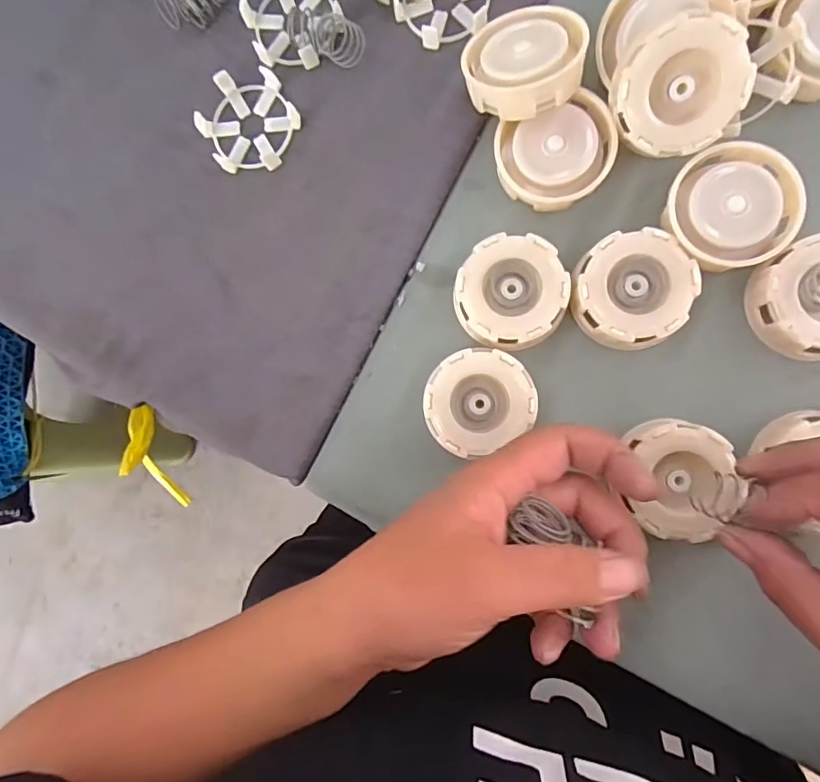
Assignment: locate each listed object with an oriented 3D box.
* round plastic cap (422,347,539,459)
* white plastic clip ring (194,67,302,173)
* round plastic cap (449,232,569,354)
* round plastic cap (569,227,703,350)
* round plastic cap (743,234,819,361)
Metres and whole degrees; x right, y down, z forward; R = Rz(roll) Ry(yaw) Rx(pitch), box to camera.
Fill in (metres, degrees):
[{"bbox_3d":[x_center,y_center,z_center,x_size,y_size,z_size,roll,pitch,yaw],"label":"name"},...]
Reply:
[{"bbox_3d":[0.038,0.005,0.286,0.059,0.019,0.055,0,87,8],"label":"round plastic cap"},{"bbox_3d":[-0.097,-0.161,0.303,0.056,0.012,0.059,0,87,8],"label":"white plastic clip ring"},{"bbox_3d":[0.056,-0.054,0.284,0.059,0.020,0.060,0,87,8],"label":"round plastic cap"},{"bbox_3d":[0.120,-0.054,0.274,0.061,0.016,0.059,0,87,8],"label":"round plastic cap"},{"bbox_3d":[0.212,-0.048,0.262,0.057,0.022,0.058,0,87,8],"label":"round plastic cap"}]

